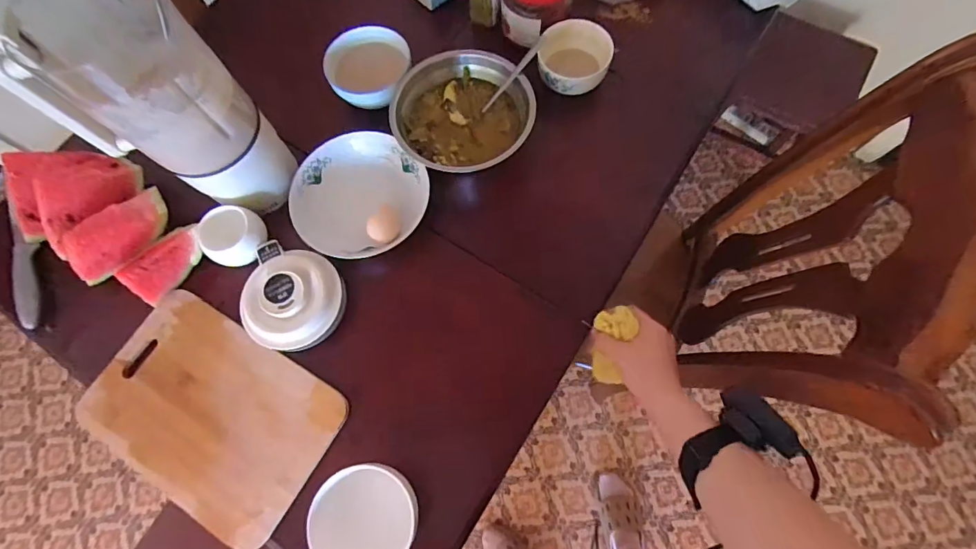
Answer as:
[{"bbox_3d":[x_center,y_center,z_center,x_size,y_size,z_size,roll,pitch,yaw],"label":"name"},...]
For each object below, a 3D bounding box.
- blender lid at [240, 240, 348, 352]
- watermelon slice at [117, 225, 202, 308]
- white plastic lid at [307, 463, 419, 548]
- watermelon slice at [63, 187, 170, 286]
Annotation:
[{"bbox_3d":[-0.248,0.030,0.554,0.127,0.052,0.120,-1,72,2],"label":"blender lid"},{"bbox_3d":[-0.433,-0.023,0.579,0.064,0.044,0.116,34,76,12],"label":"watermelon slice"},{"bbox_3d":[-0.132,0.267,0.472,0.097,0.053,0.113,-9,72,0],"label":"white plastic lid"},{"bbox_3d":[-0.486,-0.053,0.567,0.144,0.071,0.047,-40,75,-10],"label":"watermelon slice"}]

